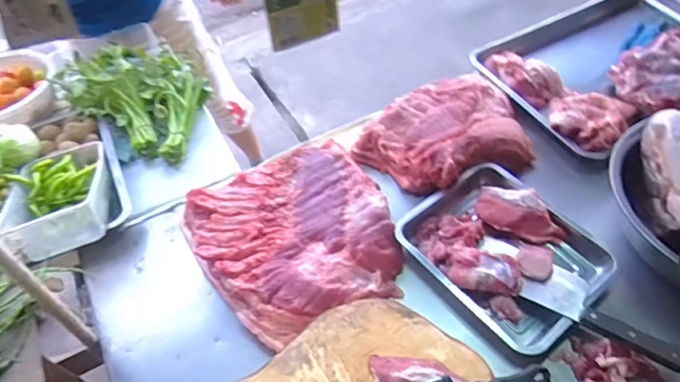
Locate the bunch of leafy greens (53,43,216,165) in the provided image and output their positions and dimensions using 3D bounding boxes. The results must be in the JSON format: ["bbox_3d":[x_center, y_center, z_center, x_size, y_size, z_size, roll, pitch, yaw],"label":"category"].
[{"bbox_3d":[-0.432,-0.203,1.112,0.250,0.120,0.361,-38,59,-25],"label":"bunch of leafy greens"}]

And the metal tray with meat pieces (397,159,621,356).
[{"bbox_3d":[0.279,0.103,0.853,0.255,0.054,0.314,-32,57,-22],"label":"metal tray with meat pieces"}]

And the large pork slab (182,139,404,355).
[{"bbox_3d":[-0.071,0.081,0.877,0.344,0.067,0.335,-22,53,-15],"label":"large pork slab"}]

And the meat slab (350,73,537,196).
[{"bbox_3d":[0.209,-0.124,1.005,0.353,0.074,0.255,-19,53,-13],"label":"meat slab"}]

